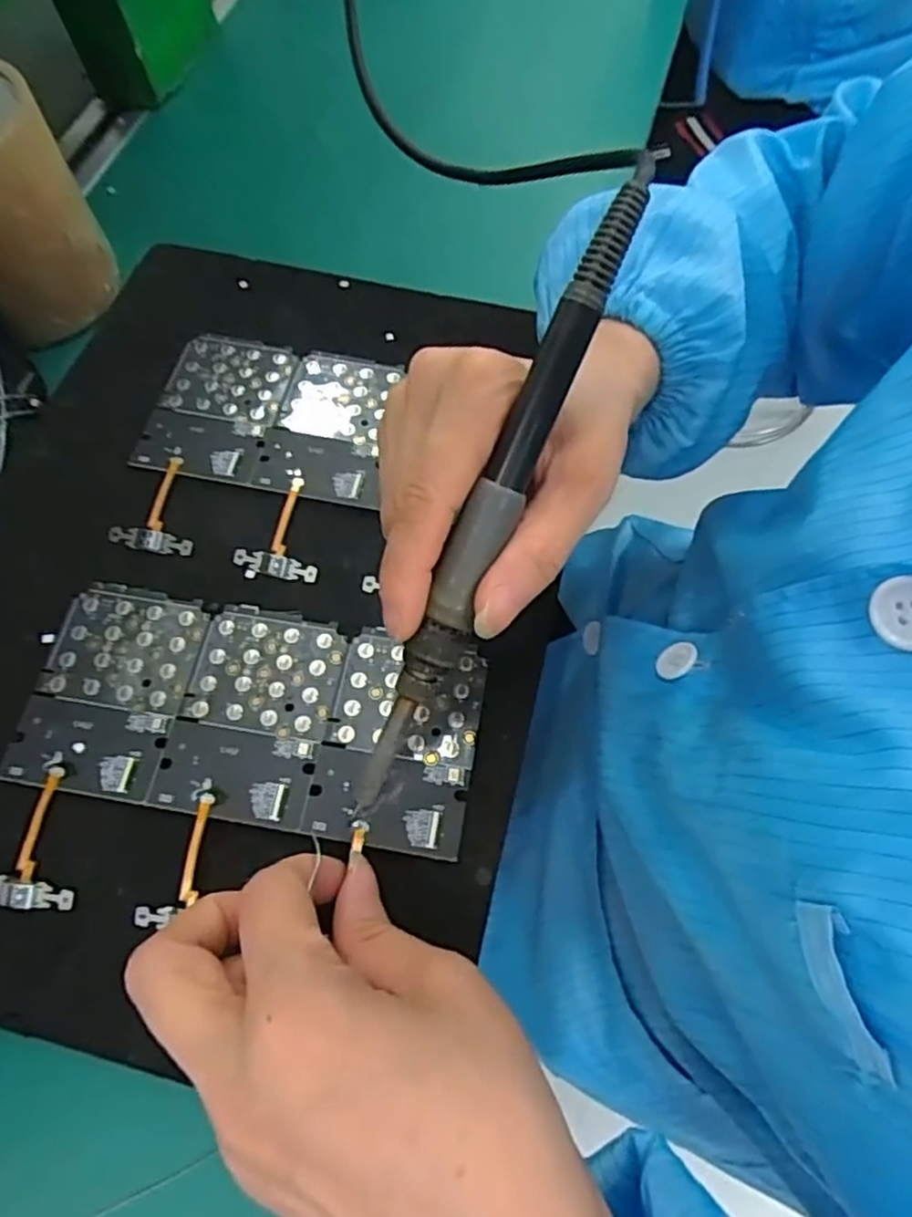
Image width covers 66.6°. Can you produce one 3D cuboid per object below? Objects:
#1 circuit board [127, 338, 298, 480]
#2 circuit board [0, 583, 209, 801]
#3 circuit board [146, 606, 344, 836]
[{"bbox_3d":[-0.108,-0.093,0.317,0.056,0.006,0.074,10,65,3],"label":"circuit board"},{"bbox_3d":[-0.130,0.029,0.260,0.054,0.004,0.077,9,65,3],"label":"circuit board"},{"bbox_3d":[-0.075,0.037,0.258,0.055,0.004,0.078,9,65,3],"label":"circuit board"}]

